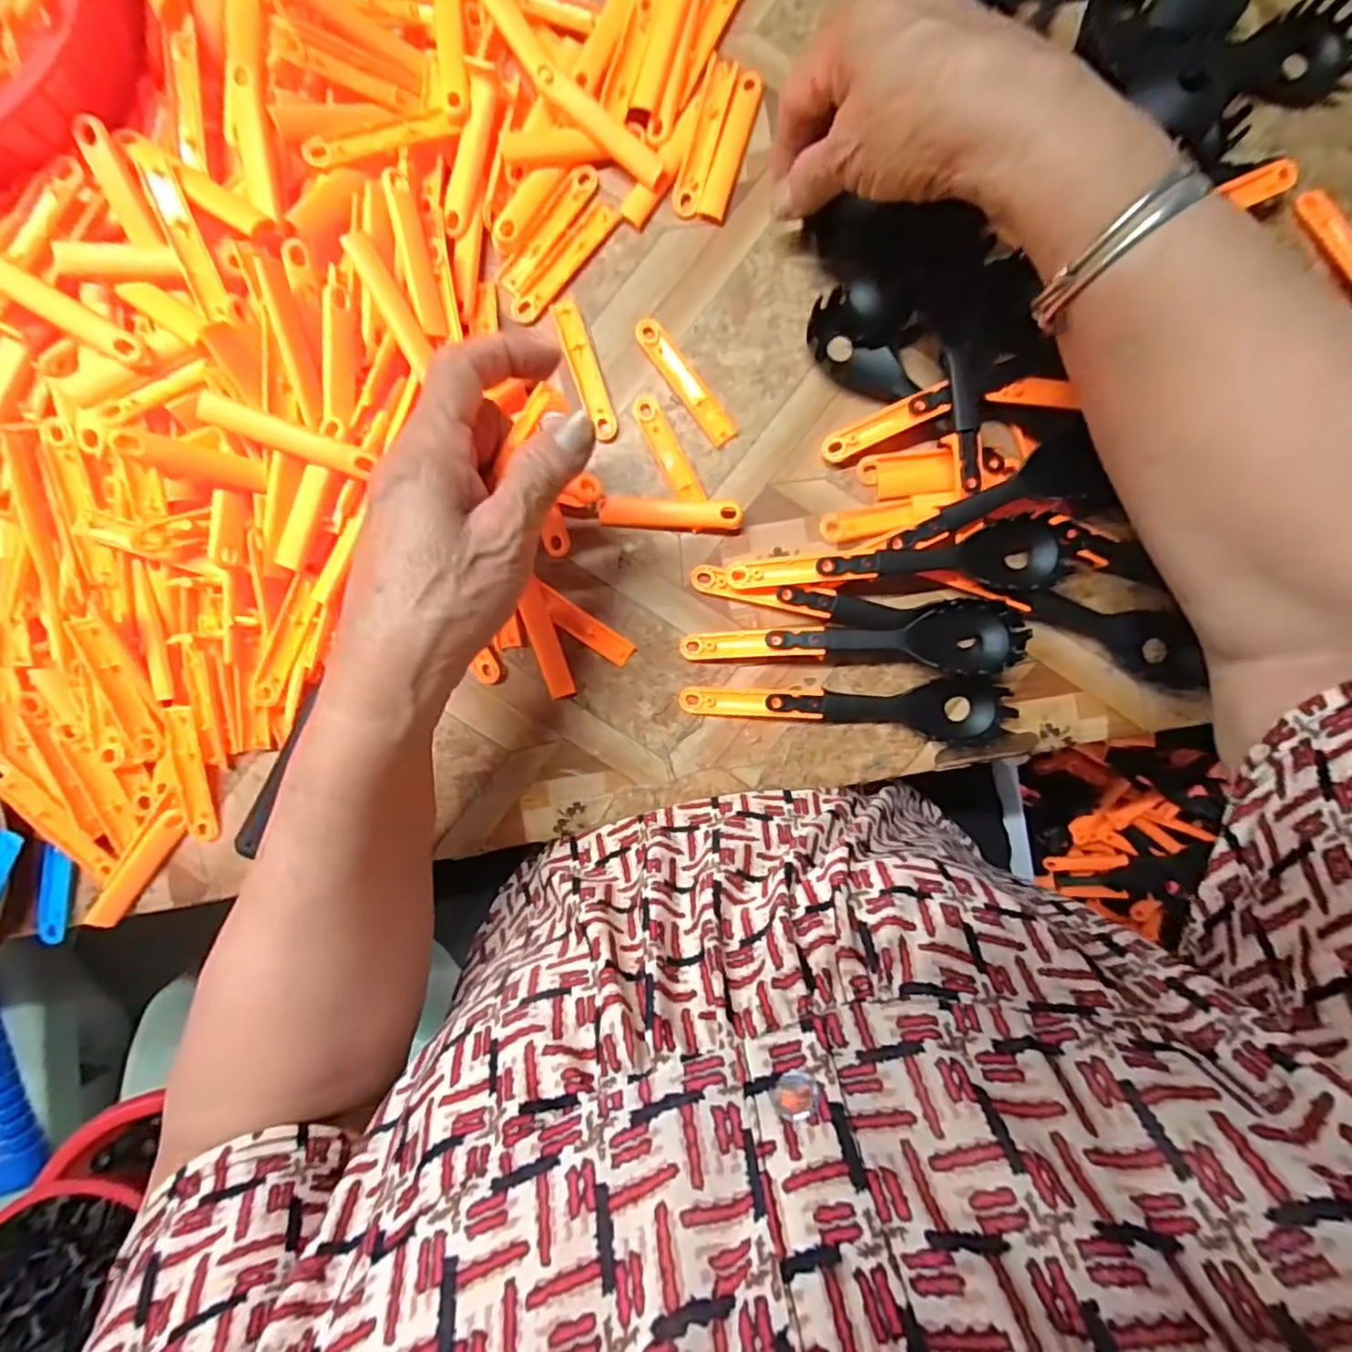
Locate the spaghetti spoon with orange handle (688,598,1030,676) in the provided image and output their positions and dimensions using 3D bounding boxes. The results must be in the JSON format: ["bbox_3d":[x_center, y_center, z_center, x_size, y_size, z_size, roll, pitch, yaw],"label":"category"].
[{"bbox_3d":[0.091,-0.019,0.324,0.170,0.026,0.036,-2,93,0],"label":"spaghetti spoon with orange handle"}]

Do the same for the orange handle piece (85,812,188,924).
[{"bbox_3d":[-0.294,0.104,0.336,0.015,0.007,0.078,39,92,-2],"label":"orange handle piece"}]

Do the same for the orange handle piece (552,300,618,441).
[{"bbox_3d":[-0.049,-0.164,0.330,0.013,0.004,0.075,-20,92,1],"label":"orange handle piece"}]

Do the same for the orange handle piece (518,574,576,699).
[{"bbox_3d":[-0.071,-0.019,0.333,0.015,0.004,0.063,-17,93,0],"label":"orange handle piece"}]

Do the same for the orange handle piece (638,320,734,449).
[{"bbox_3d":[0.005,-0.157,0.330,0.014,0.005,0.076,-36,93,1],"label":"orange handle piece"}]

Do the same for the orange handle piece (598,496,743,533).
[{"bbox_3d":[-0.003,-0.087,0.329,0.074,0.011,0.015,3,93,-1],"label":"orange handle piece"}]

